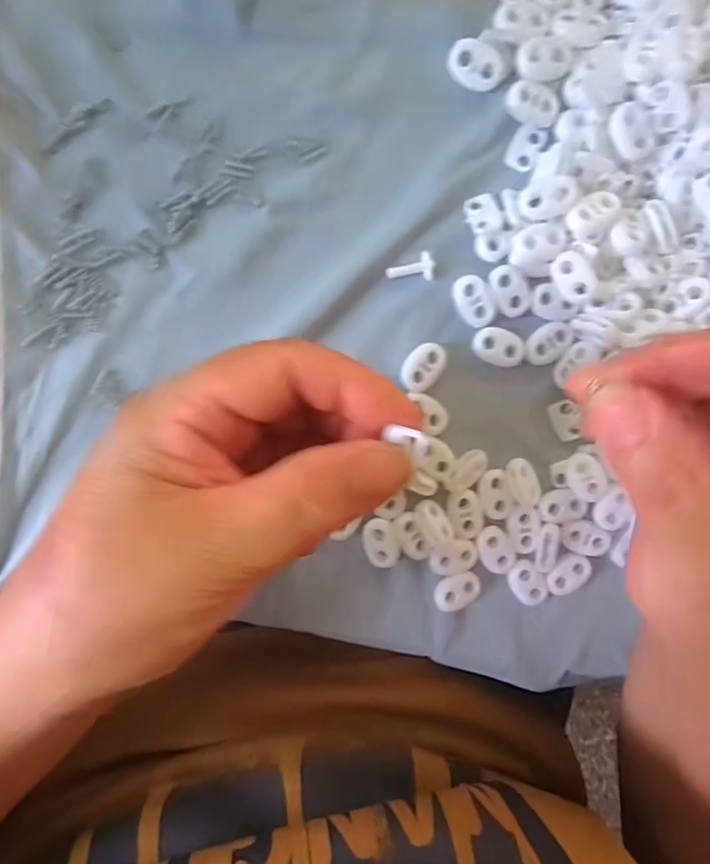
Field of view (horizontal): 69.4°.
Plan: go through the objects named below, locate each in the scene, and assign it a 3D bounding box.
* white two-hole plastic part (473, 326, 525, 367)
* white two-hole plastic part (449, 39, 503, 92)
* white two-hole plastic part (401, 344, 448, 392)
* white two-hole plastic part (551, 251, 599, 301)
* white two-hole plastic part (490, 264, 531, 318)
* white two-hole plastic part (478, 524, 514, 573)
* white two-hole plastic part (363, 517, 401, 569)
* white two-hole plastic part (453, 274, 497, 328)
[{"bbox_3d":[0.062,-0.036,0.219,0.022,0.004,0.015,28,94,-8],"label":"white two-hole plastic part"},{"bbox_3d":[0.049,-0.148,0.207,0.022,0.005,0.015,23,95,-7],"label":"white two-hole plastic part"},{"bbox_3d":[0.029,-0.028,0.218,0.015,0.004,0.023,35,93,-8],"label":"white two-hole plastic part"},{"bbox_3d":[0.090,-0.063,0.210,0.016,0.005,0.022,-23,92,40],"label":"white two-hole plastic part"},{"bbox_3d":[0.066,-0.059,0.215,0.015,0.004,0.022,-26,99,-1],"label":"white two-hole plastic part"},{"bbox_3d":[0.063,0.053,0.227,0.014,0.004,0.023,-22,98,-2],"label":"white two-hole plastic part"},{"bbox_3d":[0.011,0.049,0.222,0.014,0.004,0.022,-21,98,-2],"label":"white two-hole plastic part"},{"bbox_3d":[0.051,-0.055,0.217,0.014,0.004,0.023,-33,99,0],"label":"white two-hole plastic part"}]

